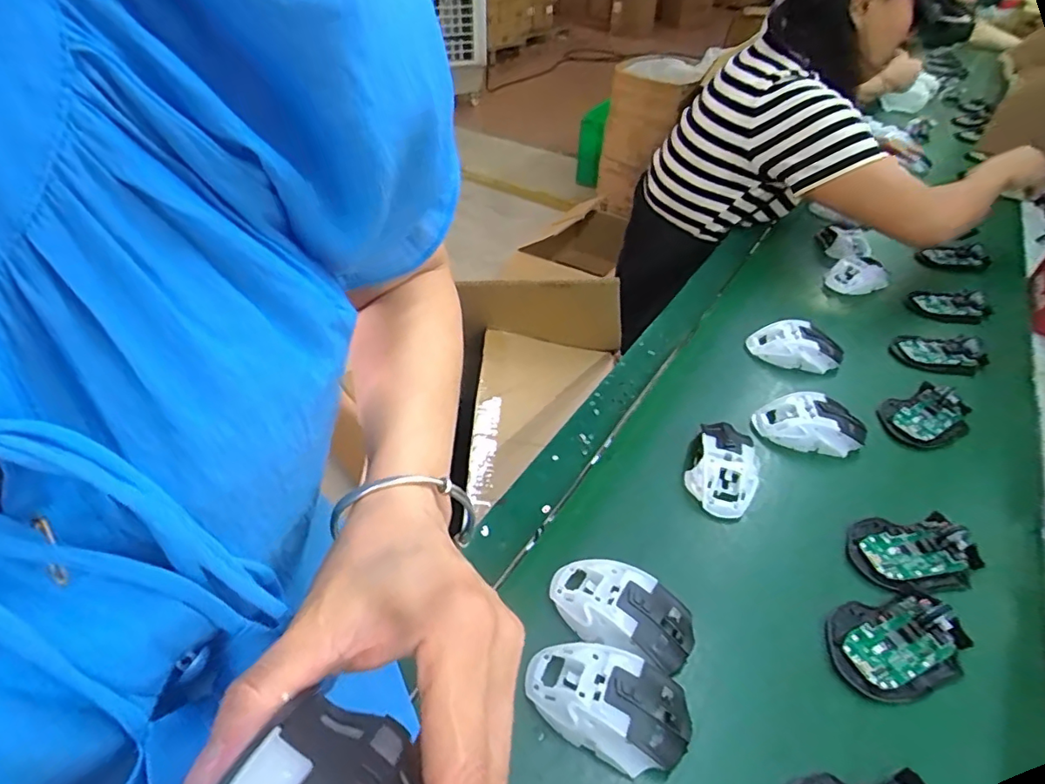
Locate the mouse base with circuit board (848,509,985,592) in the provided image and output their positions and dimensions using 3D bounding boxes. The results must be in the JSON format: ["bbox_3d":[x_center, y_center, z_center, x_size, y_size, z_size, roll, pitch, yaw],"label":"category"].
[{"bbox_3d":[0.350,0.142,0.492,0.101,0.020,0.069,1,42,-2],"label":"mouse base with circuit board"}]

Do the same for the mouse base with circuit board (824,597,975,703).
[{"bbox_3d":[0.297,0.195,0.432,0.109,0.019,0.071,-10,44,-13],"label":"mouse base with circuit board"}]

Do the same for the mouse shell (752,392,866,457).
[{"bbox_3d":[0.315,0.034,0.602,0.112,0.040,0.061,9,43,7],"label":"mouse shell"}]

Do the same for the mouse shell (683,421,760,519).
[{"bbox_3d":[0.203,0.074,0.555,0.067,0.042,0.112,12,43,10],"label":"mouse shell"}]

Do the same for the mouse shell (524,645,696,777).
[{"bbox_3d":[0.062,0.221,0.387,0.110,0.039,0.063,17,44,15],"label":"mouse shell"}]

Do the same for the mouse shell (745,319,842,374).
[{"bbox_3d":[0.348,-0.055,0.701,0.112,0.049,0.060,20,45,18],"label":"mouse shell"}]

